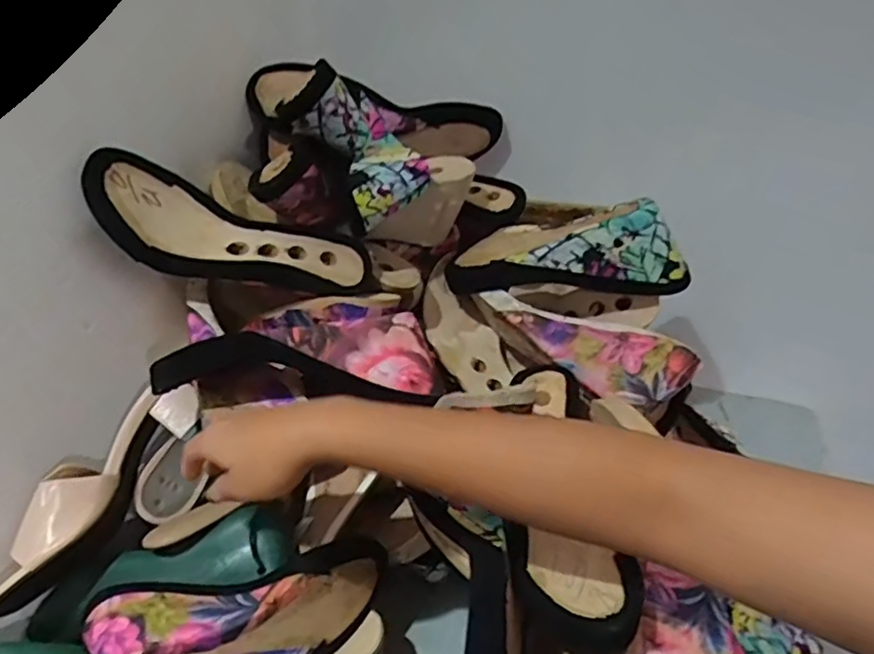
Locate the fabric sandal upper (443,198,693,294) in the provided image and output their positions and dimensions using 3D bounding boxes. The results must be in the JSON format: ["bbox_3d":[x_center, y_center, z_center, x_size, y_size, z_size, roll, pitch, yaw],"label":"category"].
[{"bbox_3d":[0.123,-0.070,0.607,0.233,0.088,0.076,10,38,20],"label":"fabric sandal upper"}]

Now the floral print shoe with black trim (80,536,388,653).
[{"bbox_3d":[-0.148,0.222,0.493,0.229,0.069,0.085,-2,30,-30],"label":"floral print shoe with black trim"}]

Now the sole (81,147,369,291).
[{"bbox_3d":[-0.184,-0.084,0.563,0.244,0.078,0.068,16,34,-11],"label":"sole"}]

